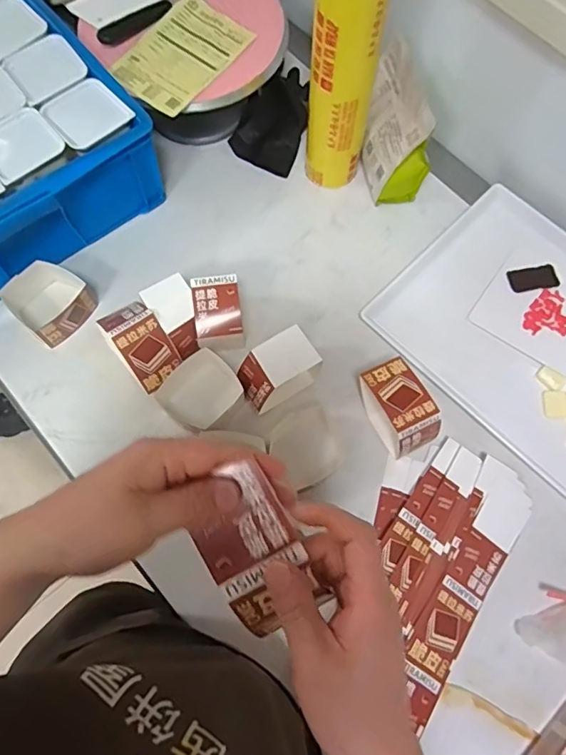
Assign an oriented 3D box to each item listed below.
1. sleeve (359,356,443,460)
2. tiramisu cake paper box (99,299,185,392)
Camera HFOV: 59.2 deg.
[{"bbox_3d":[0.151,0.039,0.650,0.065,0.083,0.114,-25,74,-9],"label":"sleeve"},{"bbox_3d":[-0.185,-0.039,0.650,0.070,0.053,0.104,-37,119,-14],"label":"tiramisu cake paper box"}]

